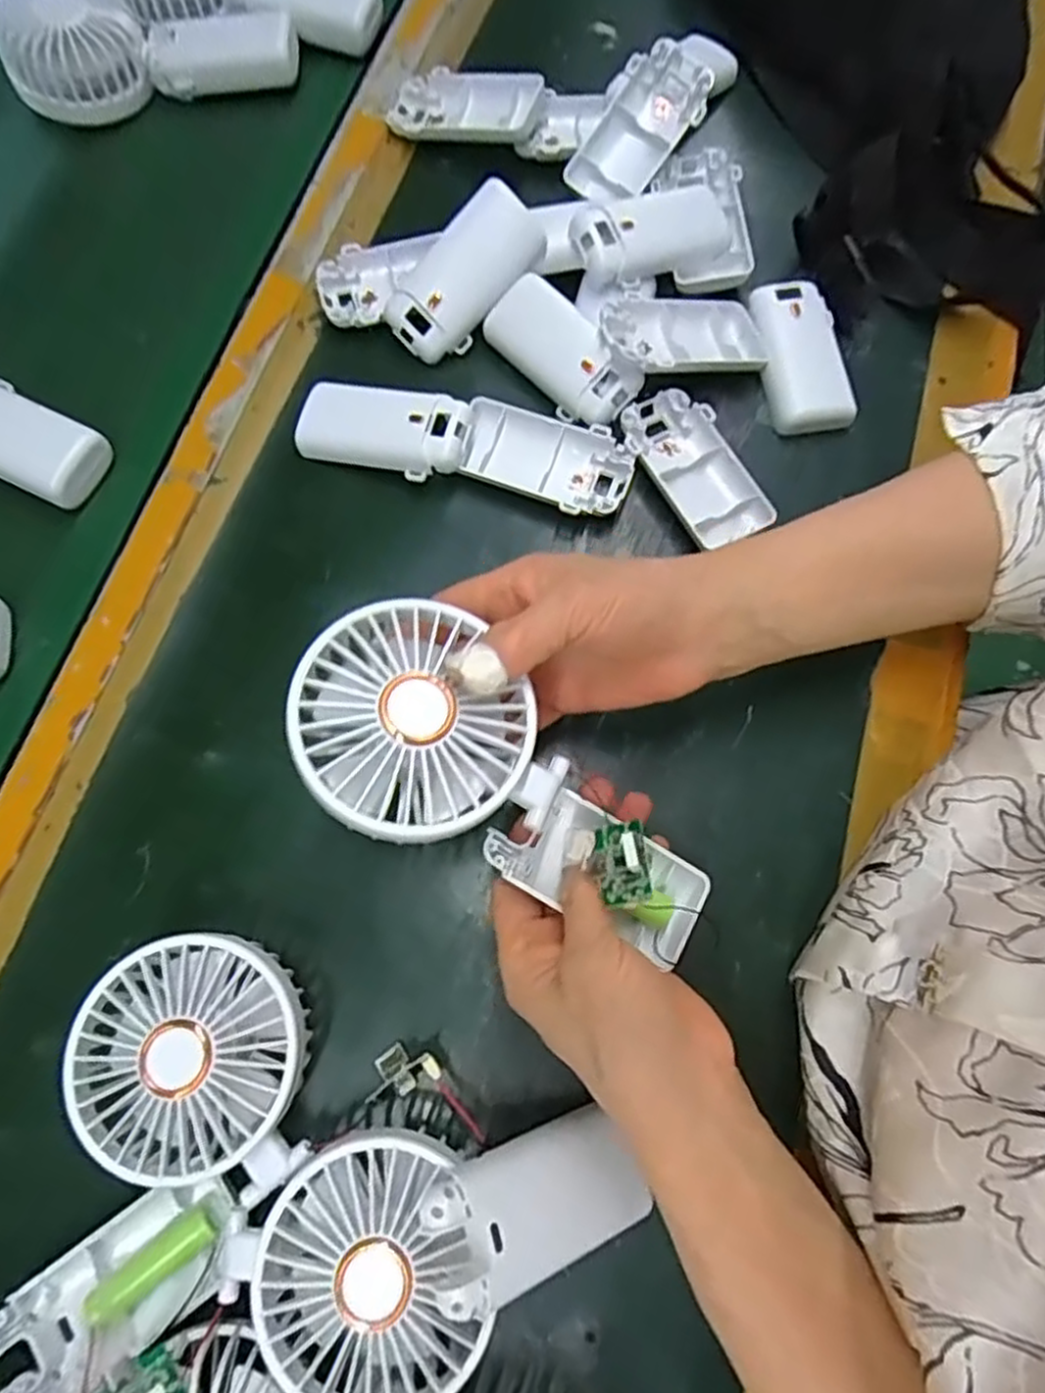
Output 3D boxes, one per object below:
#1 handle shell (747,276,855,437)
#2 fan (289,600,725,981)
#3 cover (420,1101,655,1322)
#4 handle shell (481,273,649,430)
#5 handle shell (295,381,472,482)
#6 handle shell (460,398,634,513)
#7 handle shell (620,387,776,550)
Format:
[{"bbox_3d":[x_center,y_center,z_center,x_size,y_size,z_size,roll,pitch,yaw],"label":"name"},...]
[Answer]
[{"bbox_3d":[0.157,-0.193,0.412,0.042,0.010,0.094,-4,74,-1],"label":"handle shell"},{"bbox_3d":[0.002,0.039,0.272,0.186,0.045,0.085,37,76,-20],"label":"fan"},{"bbox_3d":[0.006,0.188,0.273,0.088,0.013,0.044,-3,55,-37],"label":"cover"},{"bbox_3d":[0.021,-0.188,0.400,0.043,0.012,0.092,-42,78,12],"label":"handle shell"},{"bbox_3d":[-0.075,-0.143,0.393,0.094,0.018,0.045,12,76,15],"label":"handle shell"},{"bbox_3d":[0.013,-0.124,0.388,0.088,0.015,0.050,17,75,5],"label":"handle shell"},{"bbox_3d":[0.091,-0.121,0.388,0.049,0.015,0.095,-32,76,-8],"label":"handle shell"}]

